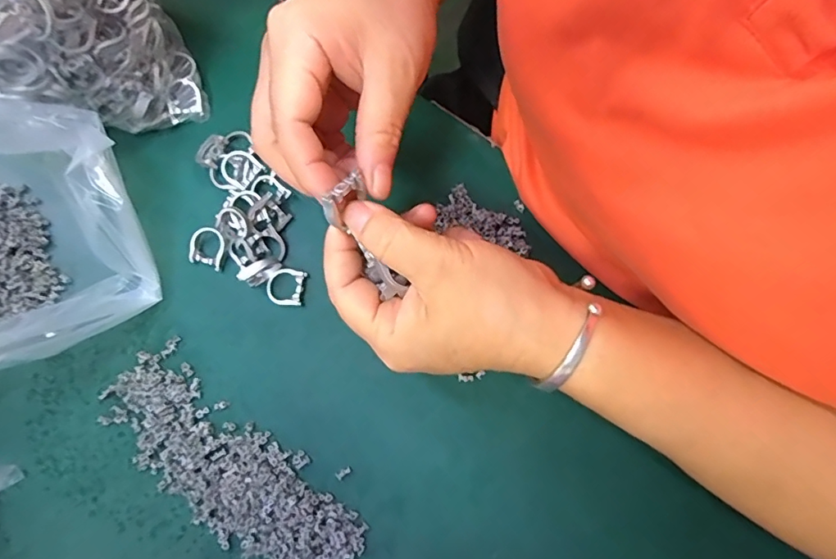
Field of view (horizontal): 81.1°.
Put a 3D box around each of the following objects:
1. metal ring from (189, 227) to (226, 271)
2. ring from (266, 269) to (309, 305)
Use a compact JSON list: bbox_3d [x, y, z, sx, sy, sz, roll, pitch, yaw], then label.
[{"bbox_3d":[-0.132,-0.021,0.306,0.023,0.009,0.024,17,78,6],"label":"metal ring"},{"bbox_3d":[-0.082,0.004,0.302,0.024,0.005,0.022,11,77,4],"label":"ring"}]

